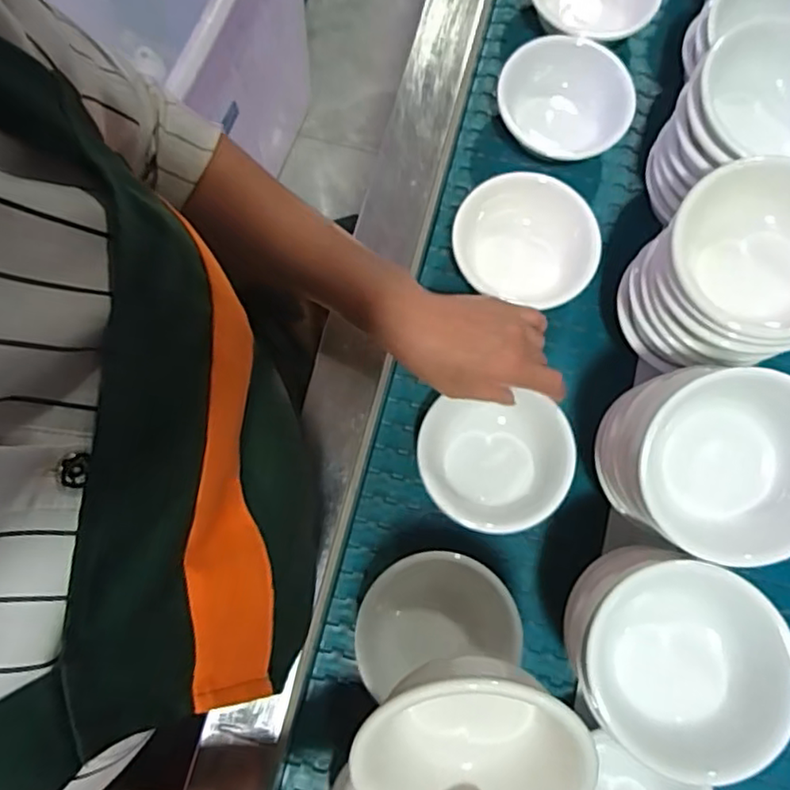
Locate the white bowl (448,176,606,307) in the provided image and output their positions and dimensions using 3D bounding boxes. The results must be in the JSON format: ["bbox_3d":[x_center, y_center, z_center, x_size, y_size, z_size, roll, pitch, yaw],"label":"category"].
[{"bbox_3d":[0.106,-0.124,0.512,0.117,0.044,0.097,28,79,6],"label":"white bowl"}]

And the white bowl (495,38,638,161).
[{"bbox_3d":[0.141,-0.244,0.531,0.103,0.054,0.107,0,78,0],"label":"white bowl"}]

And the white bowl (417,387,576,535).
[{"bbox_3d":[0.073,0.052,0.474,0.108,0.049,0.097,6,78,1],"label":"white bowl"}]

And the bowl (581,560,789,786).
[{"bbox_3d":[0.164,0.153,0.358,0.102,0.049,0.107,0,78,0],"label":"bowl"}]

